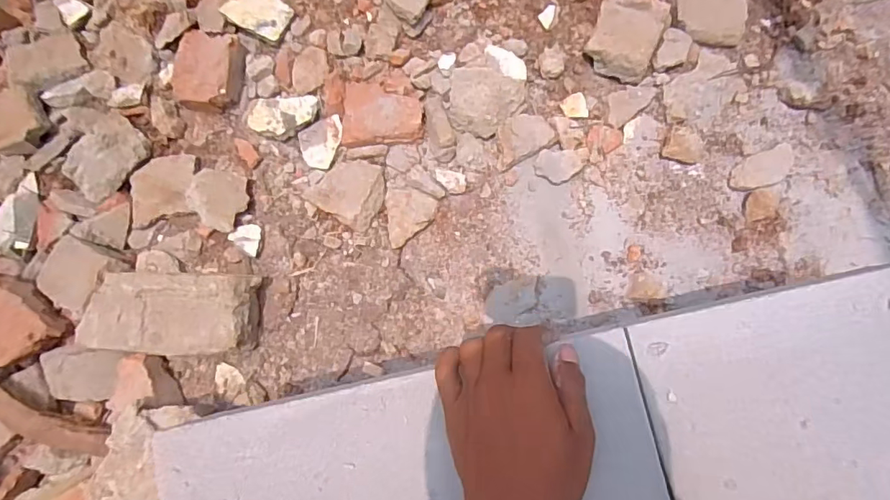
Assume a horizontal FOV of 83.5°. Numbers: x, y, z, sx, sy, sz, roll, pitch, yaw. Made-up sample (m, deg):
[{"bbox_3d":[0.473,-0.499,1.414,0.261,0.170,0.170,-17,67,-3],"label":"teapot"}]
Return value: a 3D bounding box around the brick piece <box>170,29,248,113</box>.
[{"bbox_3d":[-0.321,-0.245,0.666,0.092,0.038,0.104,11,82,8],"label":"brick piece"}]

